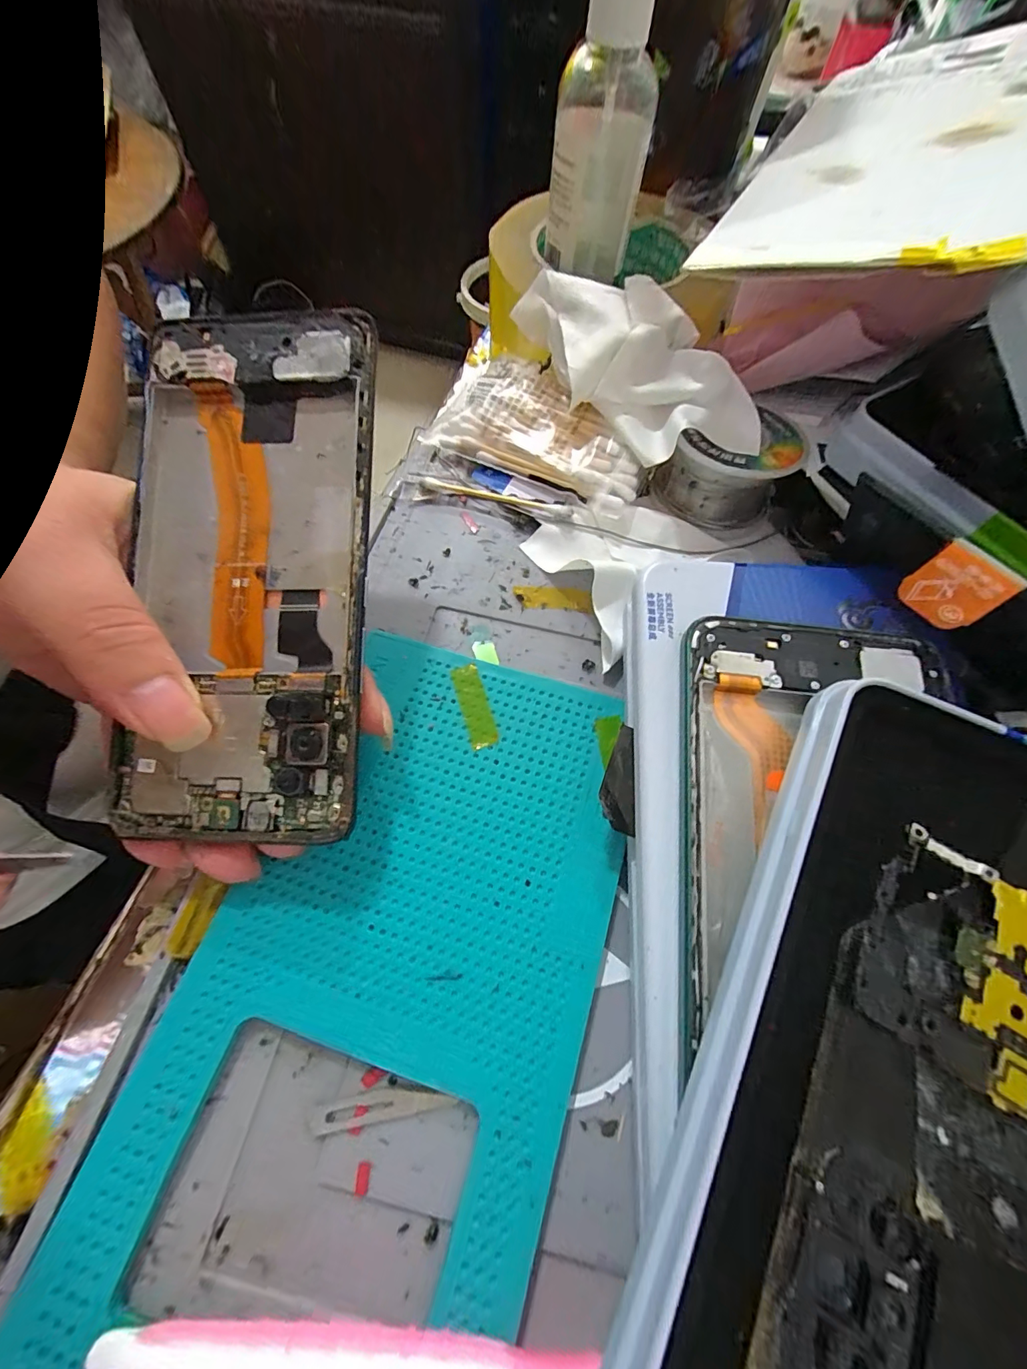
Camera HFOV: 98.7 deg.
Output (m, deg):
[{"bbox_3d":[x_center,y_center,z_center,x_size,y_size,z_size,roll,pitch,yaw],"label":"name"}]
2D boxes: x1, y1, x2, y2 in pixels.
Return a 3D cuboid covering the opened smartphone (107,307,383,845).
[{"bbox_3d":[-0.078,-0.034,0.132,0.074,0.007,0.153,-1,84,5],"label":"opened smartphone"}]

